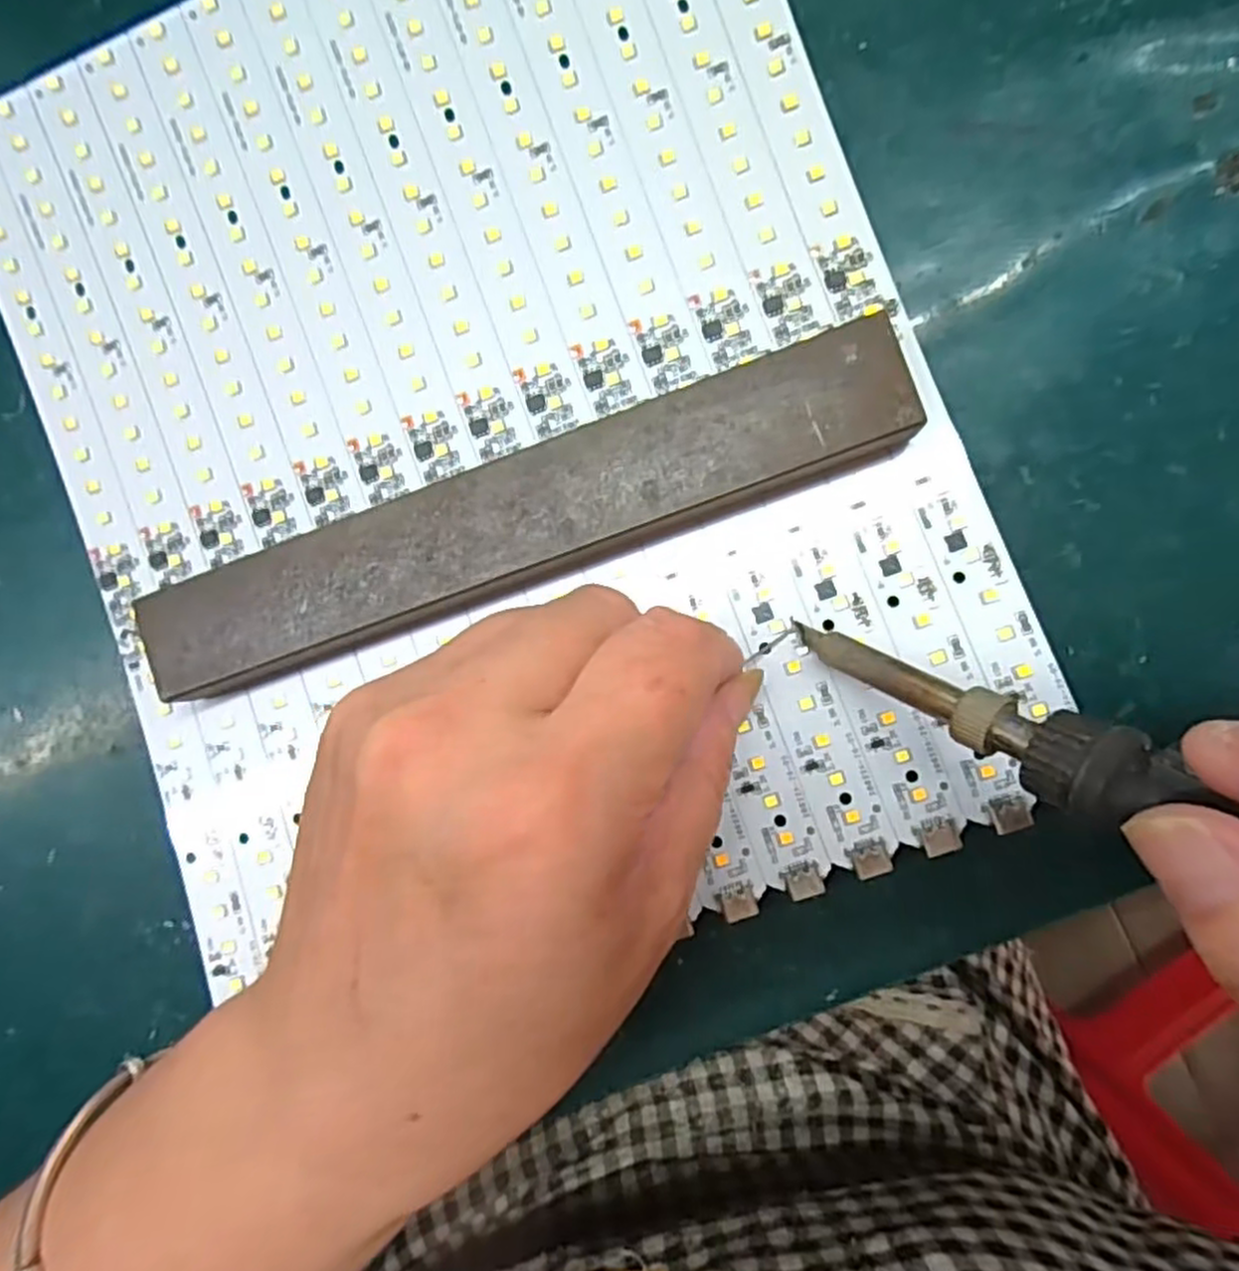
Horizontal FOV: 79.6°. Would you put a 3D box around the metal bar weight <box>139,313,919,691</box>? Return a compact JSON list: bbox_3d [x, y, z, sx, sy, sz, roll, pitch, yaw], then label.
[{"bbox_3d":[-0.027,-0.029,0.198,0.206,0.021,0.031,-20,90,7],"label":"metal bar weight"}]

